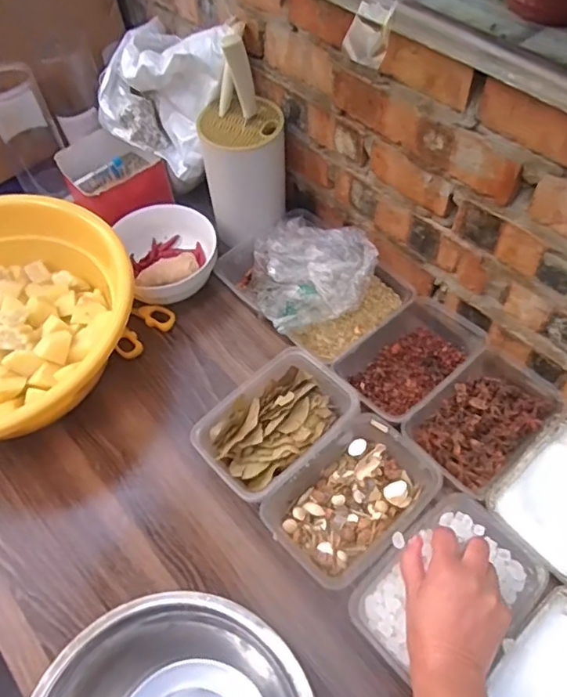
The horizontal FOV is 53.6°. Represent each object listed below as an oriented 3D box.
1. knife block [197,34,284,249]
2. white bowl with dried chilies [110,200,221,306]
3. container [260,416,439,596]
[{"bbox_3d":[-0.053,-0.262,0.725,0.106,0.235,0.091,-15,56,-7],"label":"knife block"},{"bbox_3d":[-0.155,-0.135,0.777,0.133,0.058,0.143,-1,55,2],"label":"white bowl with dried chilies"},{"bbox_3d":[0.072,0.161,0.597,0.172,0.049,0.119,-39,62,-22],"label":"container"}]

